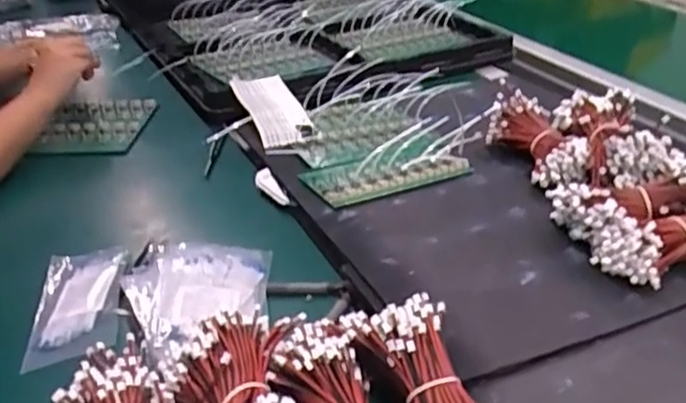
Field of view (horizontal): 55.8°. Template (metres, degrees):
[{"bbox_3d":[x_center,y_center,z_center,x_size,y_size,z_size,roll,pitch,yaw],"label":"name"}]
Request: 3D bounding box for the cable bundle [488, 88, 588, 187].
[{"bbox_3d":[0.236,-0.076,0.800,0.088,0.056,0.175,-5,31,-6],"label":"cable bundle"}]

